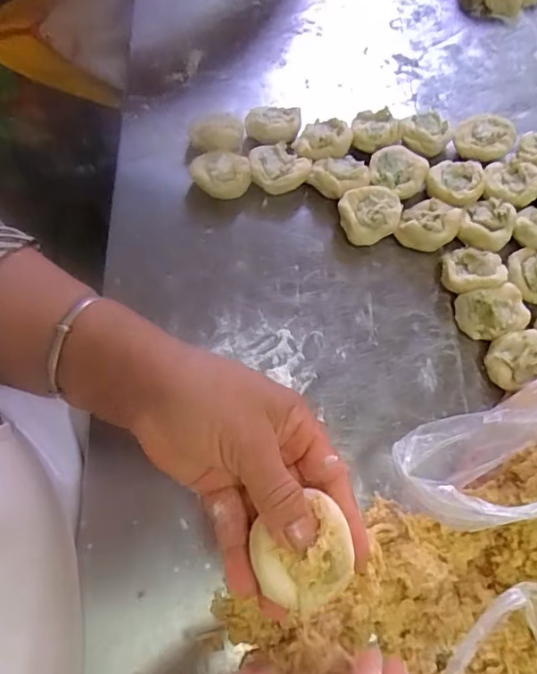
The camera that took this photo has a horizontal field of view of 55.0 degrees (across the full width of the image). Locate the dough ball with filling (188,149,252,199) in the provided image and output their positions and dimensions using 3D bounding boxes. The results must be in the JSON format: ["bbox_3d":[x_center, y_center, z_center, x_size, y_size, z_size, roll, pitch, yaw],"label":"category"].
[{"bbox_3d":[-0.042,-0.140,0.453,0.050,0.036,0.034,-3,68,-4],"label":"dough ball with filling"}]

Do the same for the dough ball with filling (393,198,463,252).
[{"bbox_3d":[0.137,-0.095,0.443,0.045,0.033,0.044,1,68,-2],"label":"dough ball with filling"}]

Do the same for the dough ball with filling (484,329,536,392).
[{"bbox_3d":[0.196,0.018,0.405,0.051,0.026,0.039,-22,71,-11],"label":"dough ball with filling"}]

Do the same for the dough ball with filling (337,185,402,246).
[{"bbox_3d":[0.085,-0.103,0.442,0.051,0.035,0.043,10,68,2],"label":"dough ball with filling"}]

